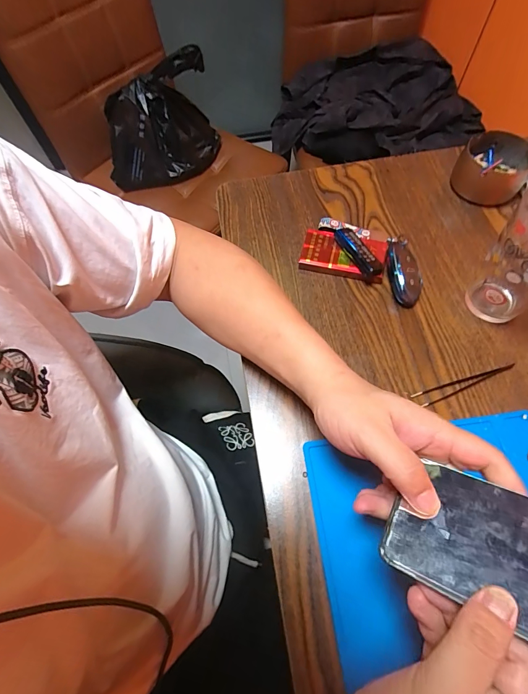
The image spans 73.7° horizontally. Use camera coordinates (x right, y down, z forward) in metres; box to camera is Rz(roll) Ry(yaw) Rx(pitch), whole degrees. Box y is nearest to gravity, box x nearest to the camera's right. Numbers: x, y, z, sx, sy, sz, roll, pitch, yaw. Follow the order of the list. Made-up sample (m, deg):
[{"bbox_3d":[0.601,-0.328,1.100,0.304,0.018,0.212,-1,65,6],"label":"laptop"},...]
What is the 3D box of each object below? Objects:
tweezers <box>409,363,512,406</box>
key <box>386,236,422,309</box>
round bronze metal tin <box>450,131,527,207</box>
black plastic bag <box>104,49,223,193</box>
[{"bbox_3d":[0.208,0.037,0.365,0.116,0.007,0.014,-19,65,-6],"label":"tweezers"},{"bbox_3d":[0.167,-0.094,0.419,0.030,0.023,0.095,-3,64,1],"label":"key"},{"bbox_3d":[0.302,-0.236,0.467,0.082,0.048,0.085,-1,65,2],"label":"round bronze metal tin"},{"bbox_3d":[-0.257,-0.554,0.858,0.279,0.232,0.163,-15,65,-5],"label":"black plastic bag"}]

